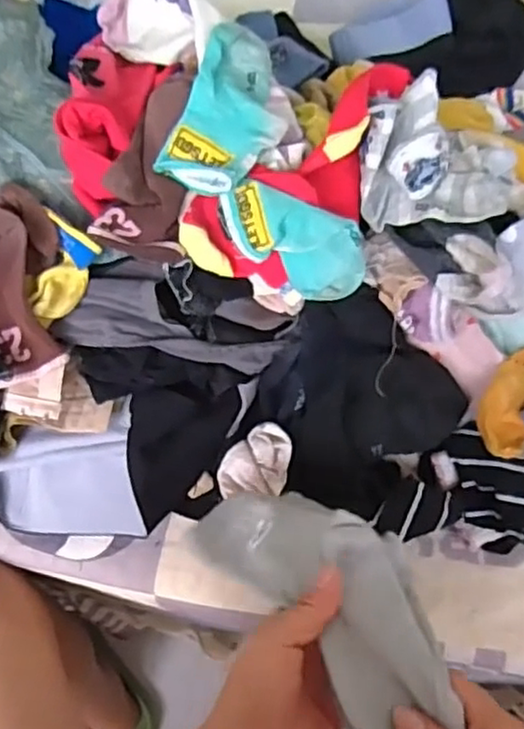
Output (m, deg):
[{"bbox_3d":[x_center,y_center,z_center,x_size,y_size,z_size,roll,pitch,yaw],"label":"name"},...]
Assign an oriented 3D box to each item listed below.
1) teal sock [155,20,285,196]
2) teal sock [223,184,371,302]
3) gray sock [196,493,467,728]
[{"bbox_3d":[-0.018,-0.197,0.503,0.078,0.037,0.144,21,67,12],"label":"teal sock"},{"bbox_3d":[0.026,-0.092,0.491,0.117,0.041,0.048,29,66,-15],"label":"teal sock"},{"bbox_3d":[0.039,0.137,0.404,0.086,0.032,0.224,-37,38,-14],"label":"gray sock"}]

